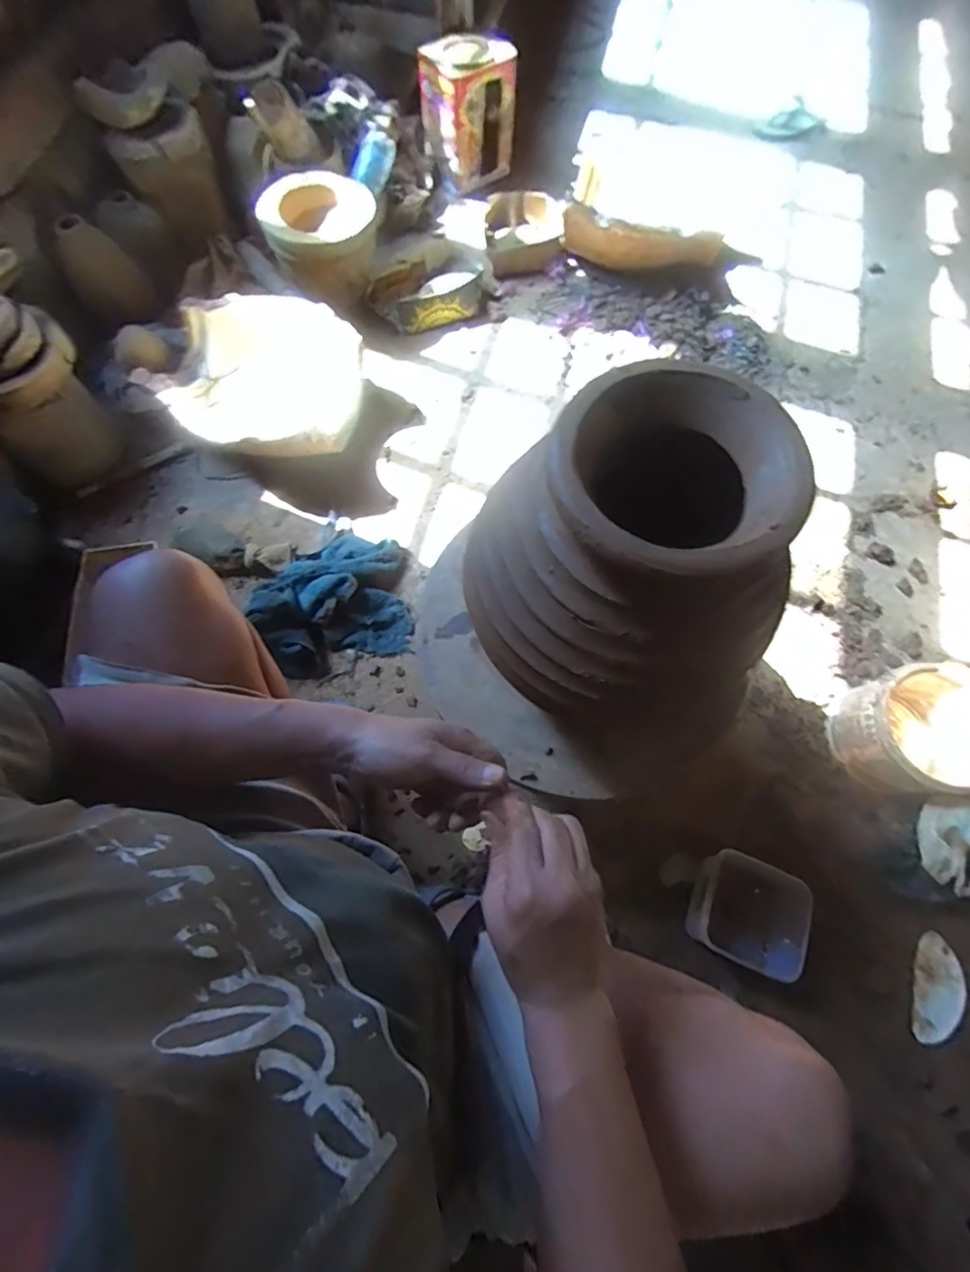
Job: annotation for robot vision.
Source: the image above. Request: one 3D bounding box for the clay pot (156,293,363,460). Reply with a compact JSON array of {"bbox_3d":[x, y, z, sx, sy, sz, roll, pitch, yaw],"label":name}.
[{"bbox_3d":[-0.418,-0.458,1.036,0.337,0.177,0.305,4,70,2],"label":"clay pot"}]

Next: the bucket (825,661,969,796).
[{"bbox_3d":[0.648,0.138,0.800,0.204,0.125,0.184,3,72,3],"label":"bucket"}]

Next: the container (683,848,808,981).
[{"bbox_3d":[0.363,0.383,0.749,0.117,0.098,0.136,21,73,8],"label":"container"}]

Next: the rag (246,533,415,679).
[{"bbox_3d":[-0.254,-0.071,0.917,0.249,0.103,0.234,-19,72,-5],"label":"rag"}]

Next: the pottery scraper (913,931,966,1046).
[{"bbox_3d":[0.635,0.494,0.752,0.062,0.028,0.146,31,59,11],"label":"pottery scraper"}]

